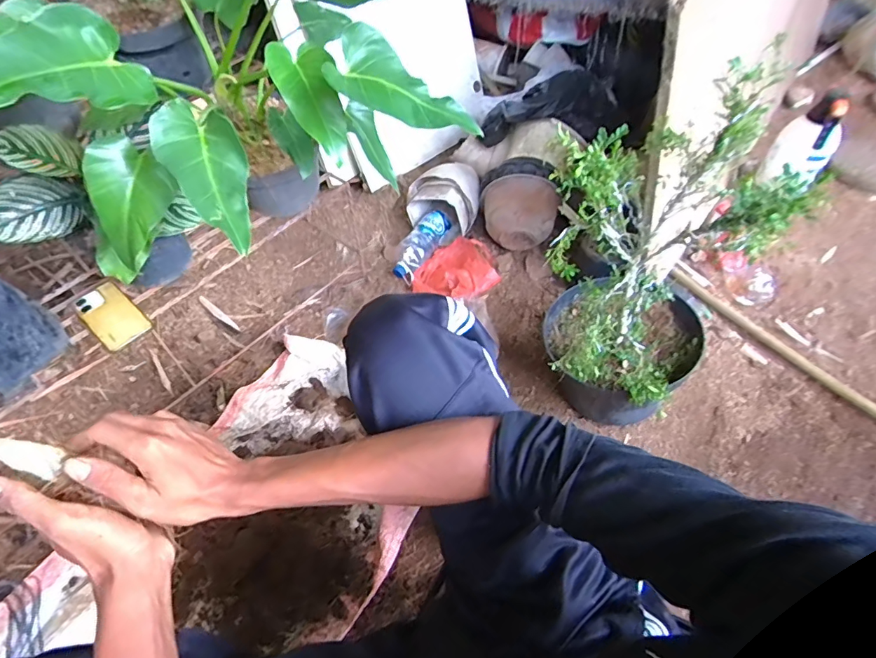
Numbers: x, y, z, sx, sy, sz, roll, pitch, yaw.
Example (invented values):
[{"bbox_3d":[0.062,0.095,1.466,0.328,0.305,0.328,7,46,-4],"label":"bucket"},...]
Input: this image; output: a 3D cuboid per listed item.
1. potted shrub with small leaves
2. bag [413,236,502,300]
[{"bbox_3d":[0.347,-0.117,0.779,0.274,0.578,0.395,22,52,21],"label":"potted shrub with small leaves"},{"bbox_3d":[0.057,-0.149,1.196,0.194,0.049,0.217,22,52,20],"label":"bag"}]

